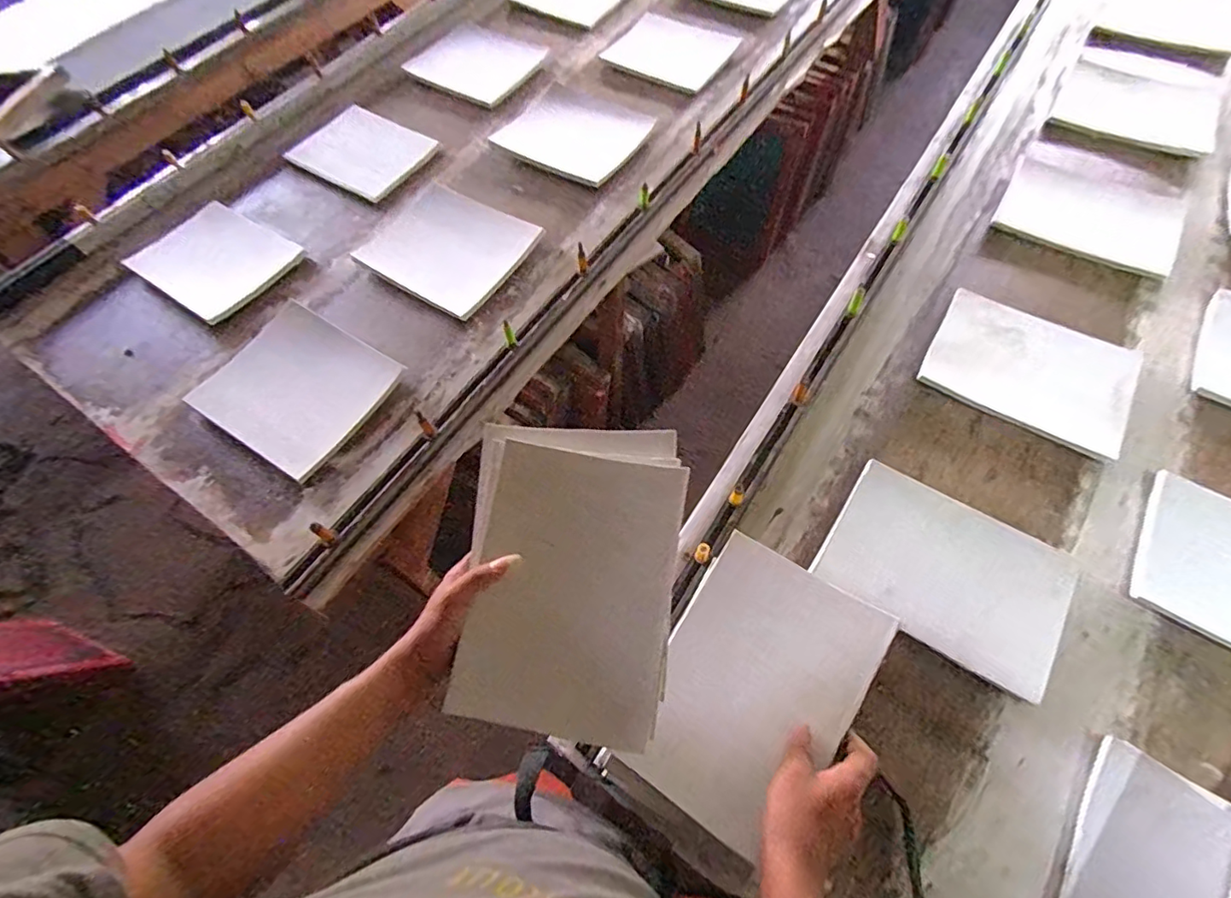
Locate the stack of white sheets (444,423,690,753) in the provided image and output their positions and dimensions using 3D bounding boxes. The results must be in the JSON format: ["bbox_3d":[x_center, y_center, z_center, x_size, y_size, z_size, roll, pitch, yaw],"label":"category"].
[{"bbox_3d":[-0.042,0.120,0.567,0.206,0.021,0.302,4,74,2],"label":"stack of white sheets"}]

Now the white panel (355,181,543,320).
[{"bbox_3d":[-0.316,-0.385,1.062,0.294,0.012,0.237,29,69,17],"label":"white panel"}]

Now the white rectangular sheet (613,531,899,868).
[{"bbox_3d":[0.138,0.238,0.575,0.188,0.009,0.267,27,68,29],"label":"white rectangular sheet"}]

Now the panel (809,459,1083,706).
[{"bbox_3d":[0.424,0.151,0.721,0.273,0.020,0.208,30,64,21],"label":"panel"}]

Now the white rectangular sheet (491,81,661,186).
[{"bbox_3d":[-0.088,-0.677,1.196,0.313,0.019,0.243,31,70,17],"label":"white rectangular sheet"}]

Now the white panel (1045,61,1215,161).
[{"bbox_3d":[1.051,-0.691,1.129,0.267,0.018,0.252,30,70,17],"label":"white panel"}]

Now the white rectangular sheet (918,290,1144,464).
[{"bbox_3d":[0.634,-0.124,0.859,0.272,0.009,0.220,29,68,21],"label":"white rectangular sheet"}]

